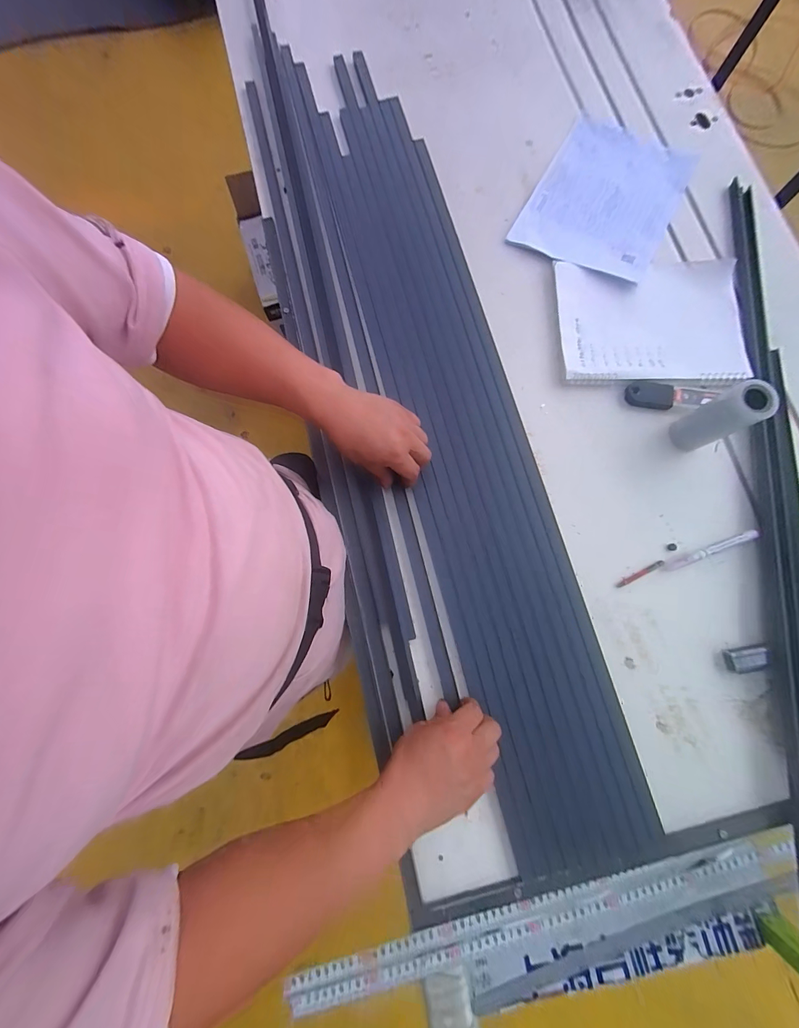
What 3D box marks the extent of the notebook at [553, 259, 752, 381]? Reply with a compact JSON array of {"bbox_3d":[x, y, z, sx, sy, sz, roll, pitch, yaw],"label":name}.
[{"bbox_3d":[0.351,-0.277,0.518,0.241,0.026,0.180,1,79,1],"label":"notebook"}]

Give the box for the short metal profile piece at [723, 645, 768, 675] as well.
[{"bbox_3d":[0.424,0.178,0.444,0.045,0.011,0.028,-10,80,-1],"label":"short metal profile piece"}]

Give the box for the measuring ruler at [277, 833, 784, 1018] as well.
[{"bbox_3d":[0.171,0.490,0.435,0.617,0.011,0.041,-16,76,-1],"label":"measuring ruler"}]

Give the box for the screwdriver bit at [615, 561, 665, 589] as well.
[{"bbox_3d":[0.312,0.078,0.471,0.068,0.004,0.009,-26,80,-4],"label":"screwdriver bit"}]

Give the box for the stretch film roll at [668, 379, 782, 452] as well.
[{"bbox_3d":[0.398,-0.119,0.455,0.047,0.106,0.049,0,79,1],"label":"stretch film roll"}]

